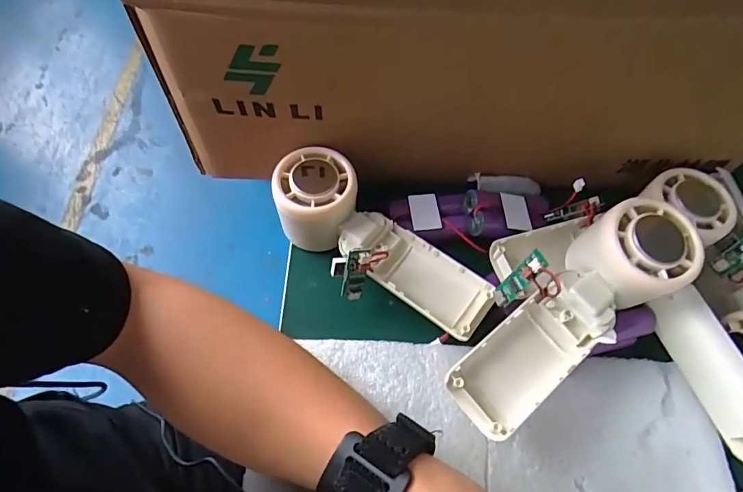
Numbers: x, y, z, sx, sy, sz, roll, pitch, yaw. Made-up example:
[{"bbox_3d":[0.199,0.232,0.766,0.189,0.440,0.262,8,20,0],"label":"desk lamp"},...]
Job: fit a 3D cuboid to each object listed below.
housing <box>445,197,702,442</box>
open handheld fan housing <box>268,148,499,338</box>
[{"bbox_3d":[0.116,0.034,0.266,0.156,0.042,0.062,-40,72,-6],"label":"housing"},{"bbox_3d":[0.002,0.001,0.303,0.158,0.046,0.058,37,66,16],"label":"open handheld fan housing"}]

